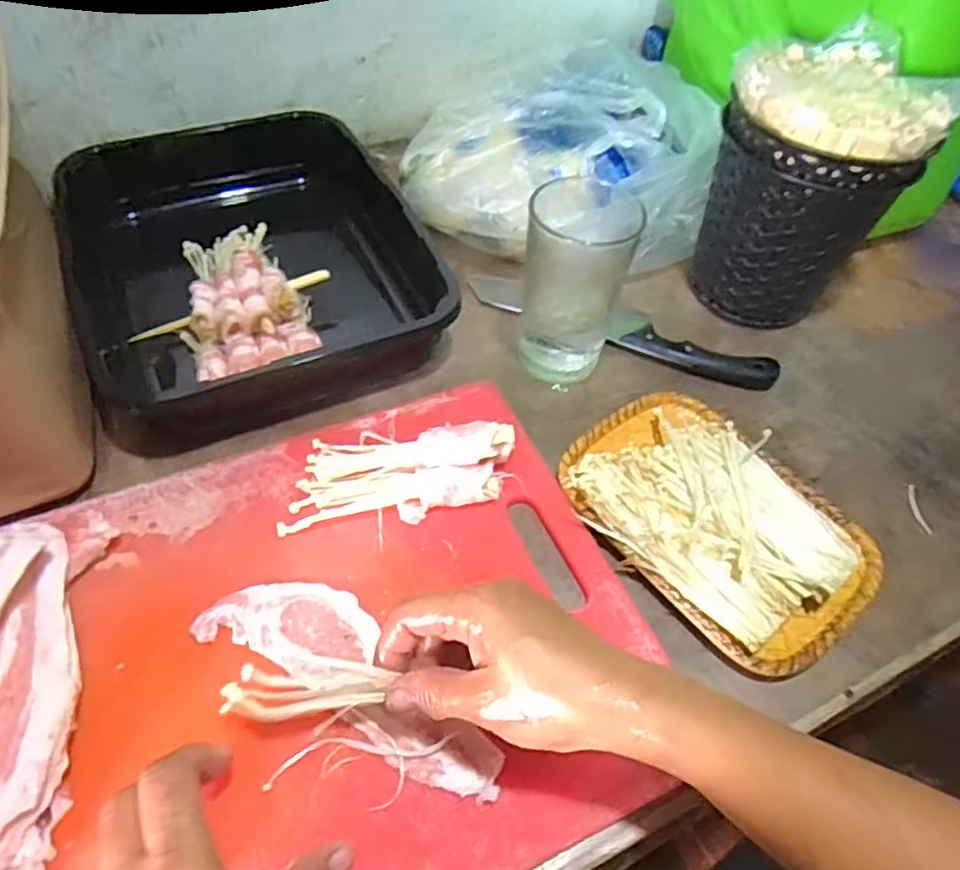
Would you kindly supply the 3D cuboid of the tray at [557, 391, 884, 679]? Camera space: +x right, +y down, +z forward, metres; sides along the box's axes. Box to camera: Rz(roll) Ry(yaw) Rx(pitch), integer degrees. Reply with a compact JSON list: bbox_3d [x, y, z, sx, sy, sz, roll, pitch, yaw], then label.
[{"bbox_3d":[0.146,0.045,0.408,0.128,0.028,0.182,-34,62,-27],"label":"tray"}]

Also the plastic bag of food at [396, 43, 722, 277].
[{"bbox_3d":[0.074,-0.227,0.561,0.271,0.112,0.169,-3,53,-7],"label":"plastic bag of food"}]

